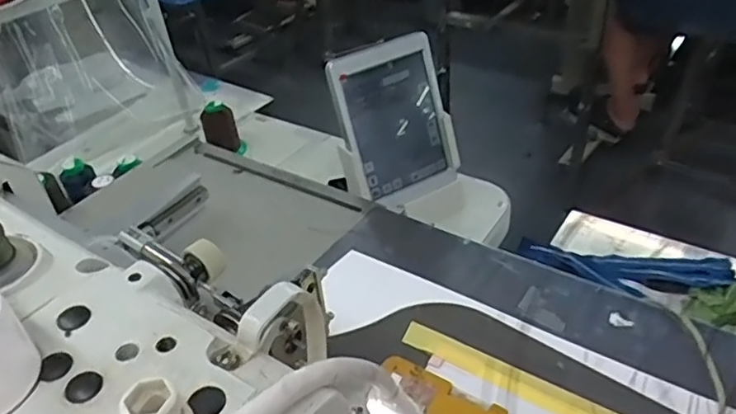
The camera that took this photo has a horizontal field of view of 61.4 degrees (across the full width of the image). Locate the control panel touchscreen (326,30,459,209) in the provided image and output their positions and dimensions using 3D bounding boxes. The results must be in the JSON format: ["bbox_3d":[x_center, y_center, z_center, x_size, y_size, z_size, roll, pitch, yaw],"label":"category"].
[{"bbox_3d":[0.041,-0.114,0.829,0.155,0.210,0.025,-25,23,-25],"label":"control panel touchscreen"}]

